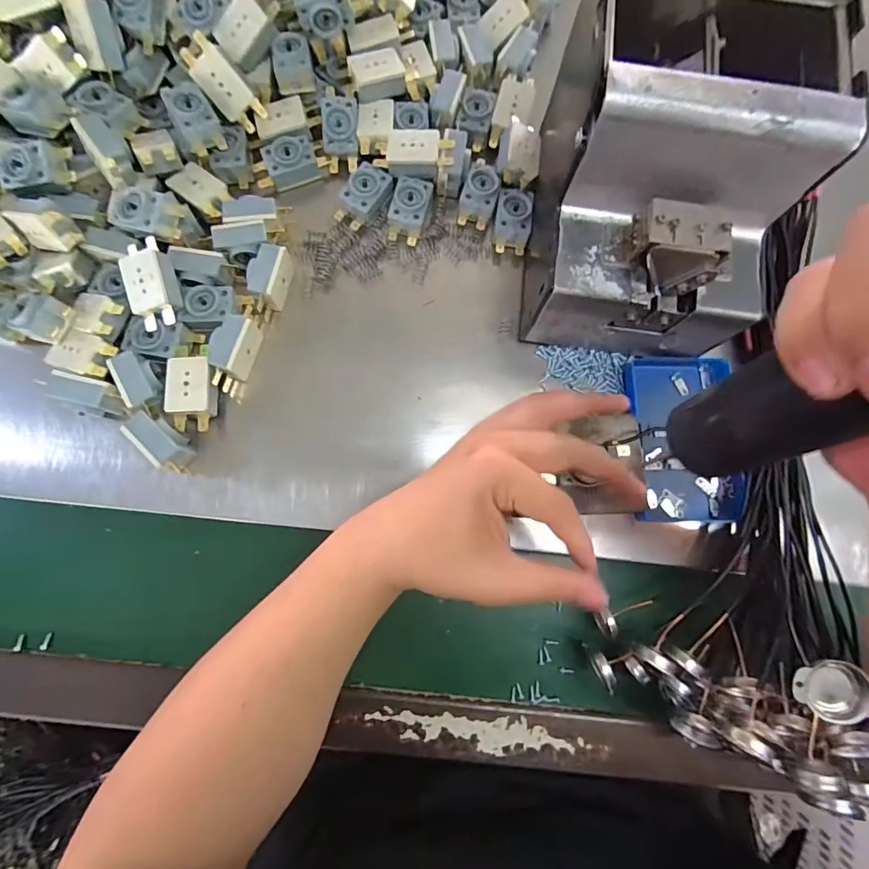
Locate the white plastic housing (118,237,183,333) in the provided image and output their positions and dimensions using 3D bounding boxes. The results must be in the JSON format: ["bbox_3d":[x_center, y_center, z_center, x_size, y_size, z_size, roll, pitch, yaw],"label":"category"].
[{"bbox_3d":[-0.189,-0.101,0.300,0.029,0.015,0.057,-16,81,-4],"label":"white plastic housing"}]

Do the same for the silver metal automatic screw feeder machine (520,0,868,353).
[{"bbox_3d":[0.123,-0.157,0.269,0.137,0.146,0.184,15,80,1],"label":"silver metal automatic screw feeder machine"}]

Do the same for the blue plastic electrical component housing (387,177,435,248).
[{"bbox_3d":[-0.019,-0.167,0.337,0.027,0.011,0.046,14,80,1],"label":"blue plastic electrical component housing"}]

